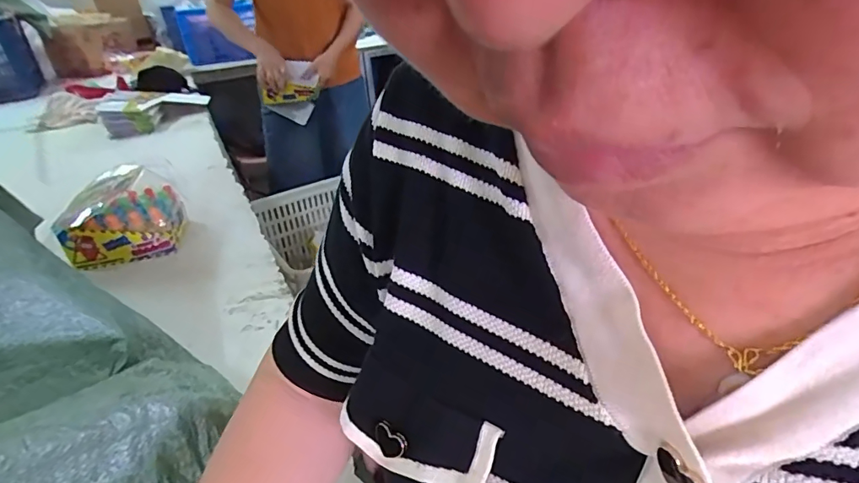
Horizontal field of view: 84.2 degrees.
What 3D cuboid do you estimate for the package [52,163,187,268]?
[{"bbox_3d":[-0.522,-0.041,0.814,0.161,0.103,0.162,-10,33,-13],"label":"package"}]

